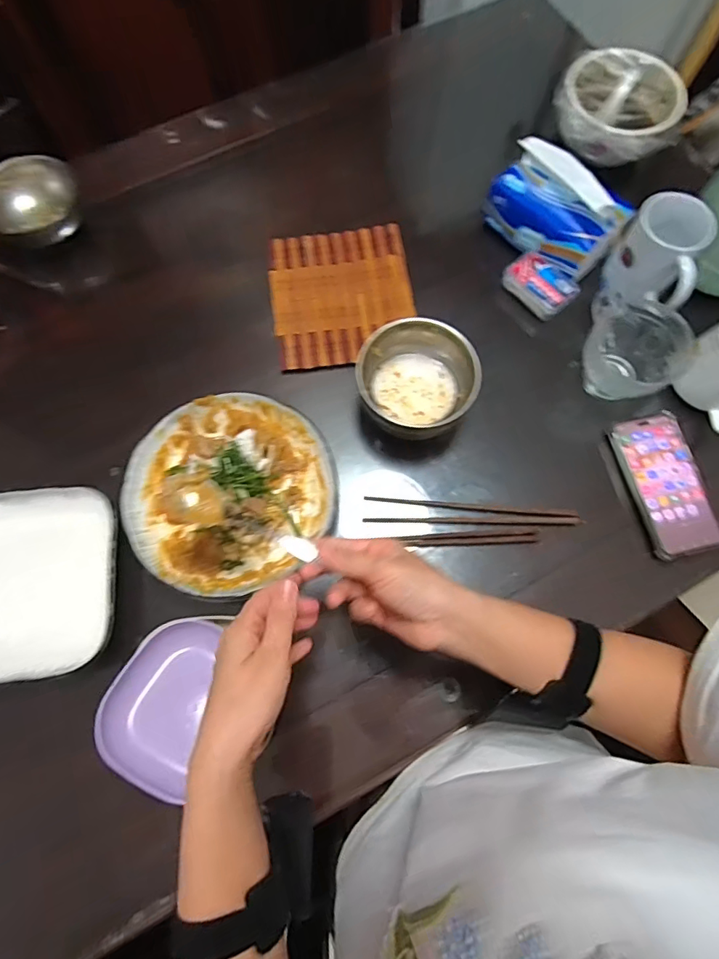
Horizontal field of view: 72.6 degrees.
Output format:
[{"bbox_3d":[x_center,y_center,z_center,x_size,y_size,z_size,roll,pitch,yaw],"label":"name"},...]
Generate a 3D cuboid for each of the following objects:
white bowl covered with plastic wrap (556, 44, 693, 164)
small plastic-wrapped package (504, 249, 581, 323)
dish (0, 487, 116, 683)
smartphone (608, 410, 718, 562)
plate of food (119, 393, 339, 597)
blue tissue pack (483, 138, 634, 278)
[{"bbox_3d":[0.361,-0.526,0.687,0.157,0.059,0.171,16,74,4],"label":"white bowl covered with plastic wrap"},{"bbox_3d":[0.235,-0.255,0.640,0.053,0.028,0.088,-41,78,-11],"label":"small plastic-wrapped package"},{"bbox_3d":[-0.359,0.110,0.523,0.200,0.031,0.196,-6,74,-2],"label":"dish"},{"bbox_3d":[0.356,0.005,0.571,0.079,0.018,0.166,-11,74,-3],"label":"smartphone"},{"bbox_3d":[-0.141,0.010,0.532,0.211,0.053,0.212,0,74,0],"label":"plate of food"},{"bbox_3d":[0.247,-0.346,0.623,0.164,0.093,0.087,40,78,10],"label":"blue tissue pack"}]

